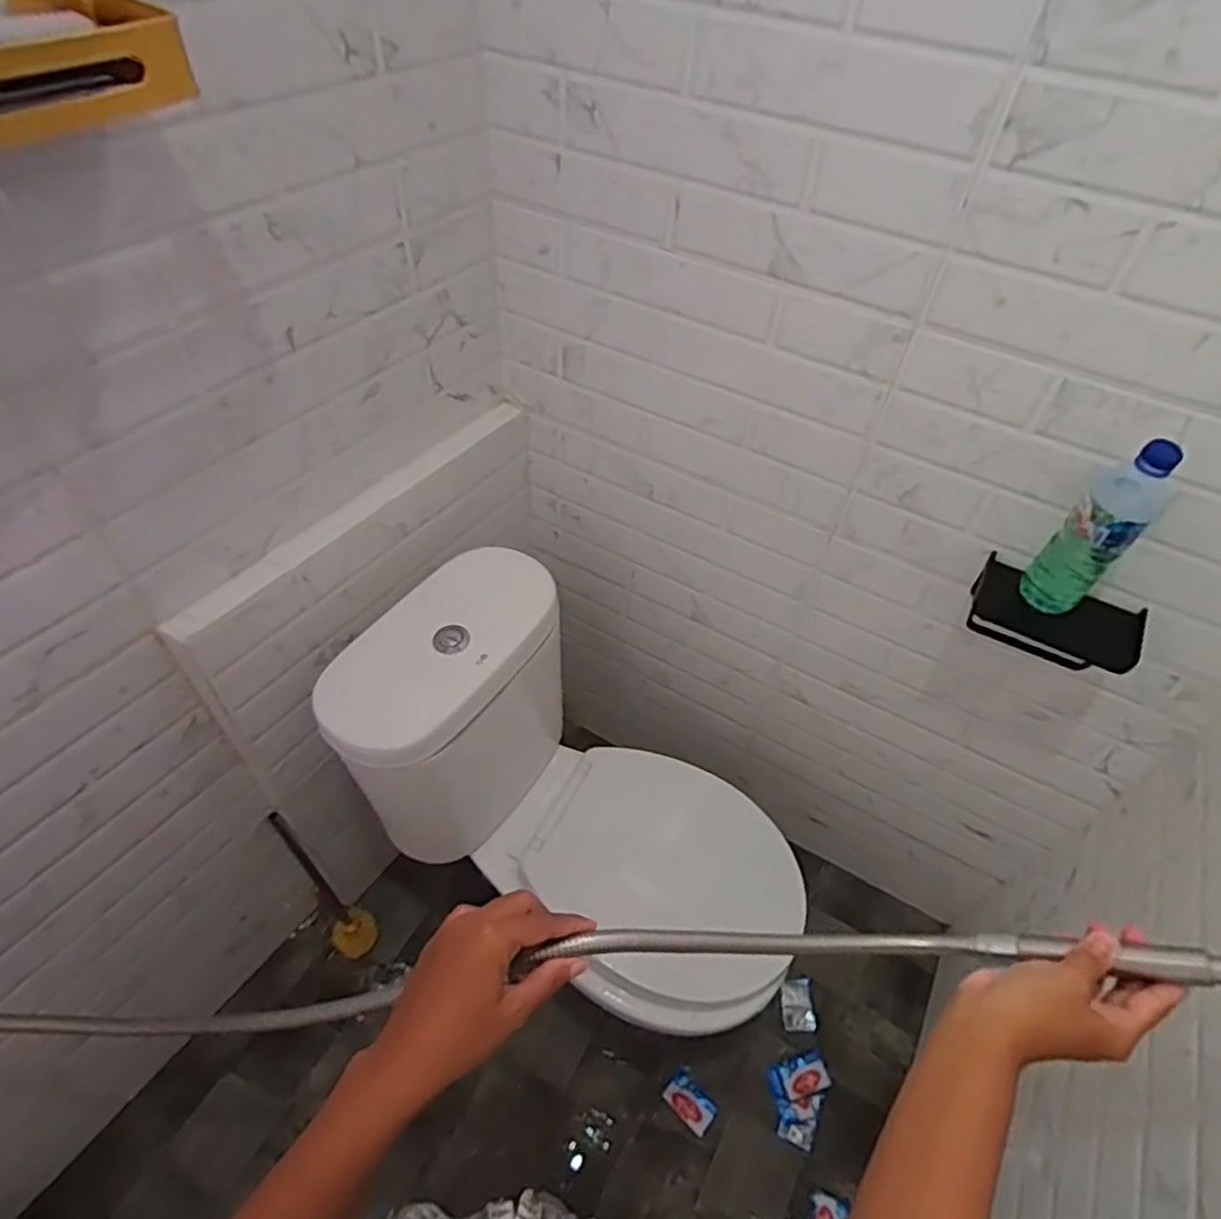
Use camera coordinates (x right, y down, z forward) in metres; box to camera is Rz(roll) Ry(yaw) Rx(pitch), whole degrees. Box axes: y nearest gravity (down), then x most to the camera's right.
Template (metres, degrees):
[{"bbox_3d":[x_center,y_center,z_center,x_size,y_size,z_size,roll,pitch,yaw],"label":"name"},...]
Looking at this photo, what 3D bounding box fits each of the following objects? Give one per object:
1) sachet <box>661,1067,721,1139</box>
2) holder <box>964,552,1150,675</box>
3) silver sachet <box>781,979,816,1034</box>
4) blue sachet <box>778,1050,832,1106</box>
[{"bbox_3d":[0.143,0.876,1.262,0.093,0.012,0.058,37,56,25],"label":"sachet"},{"bbox_3d":[0.521,0.015,0.848,0.175,0.076,0.082,26,52,17],"label":"holder"},{"bbox_3d":[0.359,0.758,1.362,0.058,0.011,0.092,5,49,0],"label":"silver sachet"},{"bbox_3d":[0.349,0.847,1.287,0.089,0.009,0.063,-13,51,-16],"label":"blue sachet"}]

